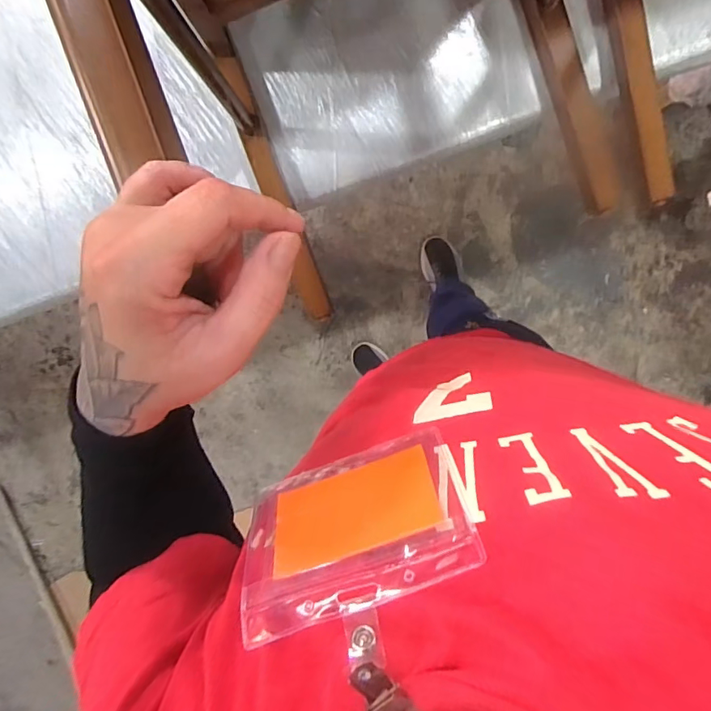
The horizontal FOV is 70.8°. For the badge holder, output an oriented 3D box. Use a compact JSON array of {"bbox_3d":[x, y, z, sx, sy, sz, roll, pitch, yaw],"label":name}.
[{"bbox_3d":[-0.002,0.076,0.226,0.103,0.081,0.010,-20,122,3],"label":"badge holder"}]

